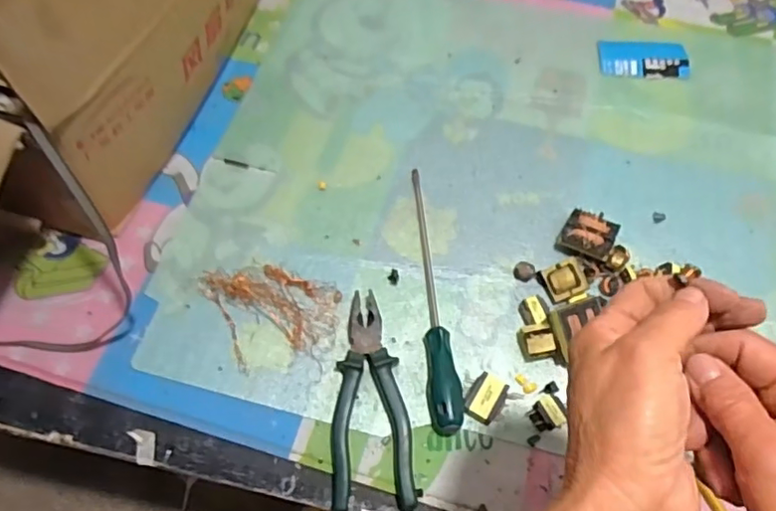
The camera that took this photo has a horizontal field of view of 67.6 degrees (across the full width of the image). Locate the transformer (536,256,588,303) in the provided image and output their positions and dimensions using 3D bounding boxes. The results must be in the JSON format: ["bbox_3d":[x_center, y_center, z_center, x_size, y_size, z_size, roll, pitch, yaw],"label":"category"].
[{"bbox_3d":[0.176,0.026,0.581,0.037,0.024,0.040,-23,64,-11],"label":"transformer"}]

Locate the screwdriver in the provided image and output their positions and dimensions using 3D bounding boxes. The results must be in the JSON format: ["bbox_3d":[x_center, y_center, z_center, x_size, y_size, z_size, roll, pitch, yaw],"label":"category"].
[{"bbox_3d":[0.044,0.030,0.579,0.030,0.025,0.286,-4,62,-1],"label":"screwdriver"}]

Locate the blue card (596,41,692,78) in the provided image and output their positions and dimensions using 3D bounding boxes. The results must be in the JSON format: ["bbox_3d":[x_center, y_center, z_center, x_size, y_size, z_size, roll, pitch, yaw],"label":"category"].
[{"bbox_3d":[0.321,-0.247,0.728,0.107,0.005,0.054,4,71,5],"label":"blue card"}]

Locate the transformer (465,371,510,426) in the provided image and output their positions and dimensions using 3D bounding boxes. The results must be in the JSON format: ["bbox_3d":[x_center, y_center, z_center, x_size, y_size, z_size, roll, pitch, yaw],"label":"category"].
[{"bbox_3d":[0.089,0.132,0.532,0.027,0.016,0.042,31,67,16],"label":"transformer"}]

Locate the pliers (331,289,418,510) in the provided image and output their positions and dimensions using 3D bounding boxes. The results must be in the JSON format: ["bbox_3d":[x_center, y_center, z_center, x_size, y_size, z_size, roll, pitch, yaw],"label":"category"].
[{"bbox_3d":[-0.017,0.129,0.532,0.071,0.017,0.194,-3,62,-1],"label":"pliers"}]

